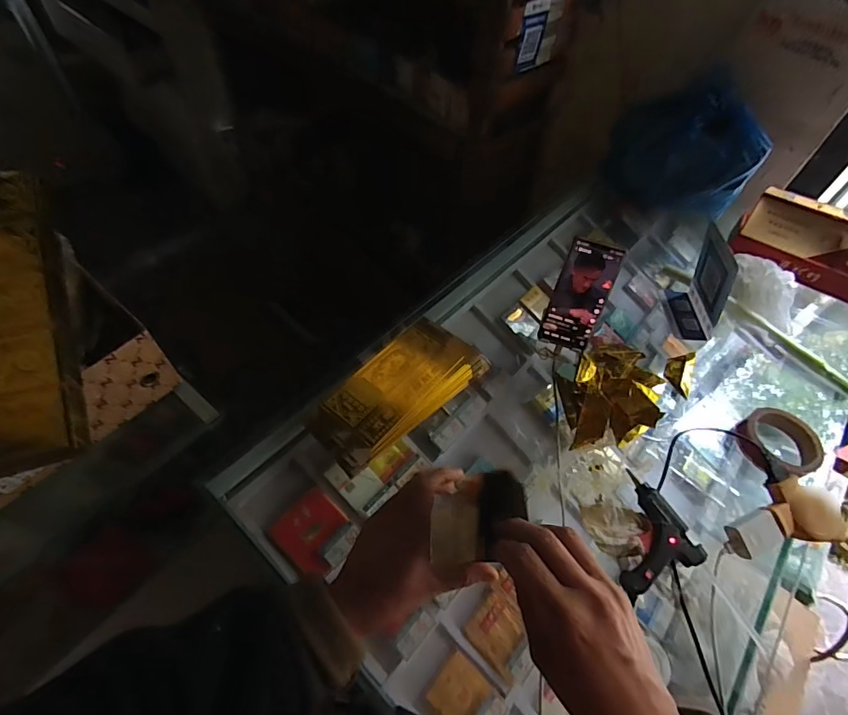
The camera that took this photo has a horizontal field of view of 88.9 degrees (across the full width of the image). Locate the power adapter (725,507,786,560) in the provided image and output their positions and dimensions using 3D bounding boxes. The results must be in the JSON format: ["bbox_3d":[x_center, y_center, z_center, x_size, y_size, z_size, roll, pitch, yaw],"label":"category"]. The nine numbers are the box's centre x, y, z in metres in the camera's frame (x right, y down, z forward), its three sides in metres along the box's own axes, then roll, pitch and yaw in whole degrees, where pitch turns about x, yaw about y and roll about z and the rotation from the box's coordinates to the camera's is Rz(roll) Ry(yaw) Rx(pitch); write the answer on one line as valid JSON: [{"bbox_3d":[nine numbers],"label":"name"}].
[{"bbox_3d":[0.401,0.212,0.522,0.063,0.023,0.042,-13,56,-14],"label":"power adapter"}]

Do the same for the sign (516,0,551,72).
[{"bbox_3d":[0.219,-0.651,0.875,0.073,0.119,0.005,-28,56,-26],"label":"sign"}]

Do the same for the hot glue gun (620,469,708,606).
[{"bbox_3d":[0.260,0.211,0.518,0.111,0.026,0.113,-23,59,-20],"label":"hot glue gun"}]

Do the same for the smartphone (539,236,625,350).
[{"bbox_3d":[0.227,-0.089,0.631,0.072,0.158,0.010,19,24,9],"label":"smartphone"}]

